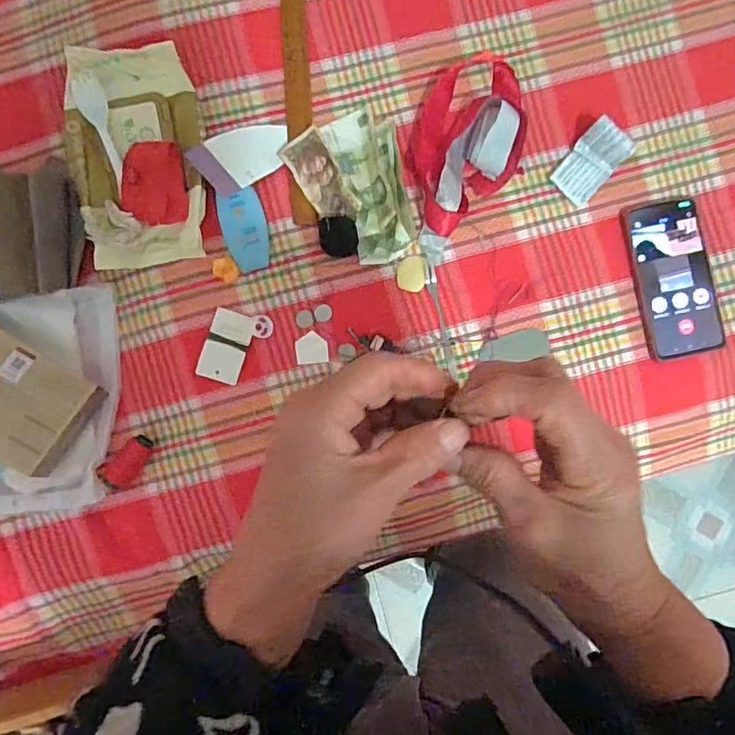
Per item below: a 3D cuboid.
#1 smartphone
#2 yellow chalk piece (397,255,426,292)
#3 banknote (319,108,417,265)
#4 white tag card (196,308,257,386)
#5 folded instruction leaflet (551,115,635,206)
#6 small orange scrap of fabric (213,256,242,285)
[{"bbox_3d":[0.320,-0.095,0.555,0.079,0.011,0.164,-12,90,-2],"label":"smartphone"},{"bbox_3d":[0.045,-0.097,0.547,0.028,0.004,0.037,3,89,-2],"label":"yellow chalk piece"},{"bbox_3d":[0.006,-0.189,0.542,0.066,0.019,0.156,-16,90,-2],"label":"banknote"},{"bbox_3d":[-0.142,-0.021,0.538,0.040,0.009,0.070,17,89,-1],"label":"white tag card"},{"bbox_3d":[0.230,-0.210,0.547,0.047,0.035,0.073,41,89,-1],"label":"folded instruction leaflet"},{"bbox_3d":[-0.141,-0.098,0.535,0.023,0.004,0.026,-45,91,-1],"label":"small orange scrap of fabric"}]

